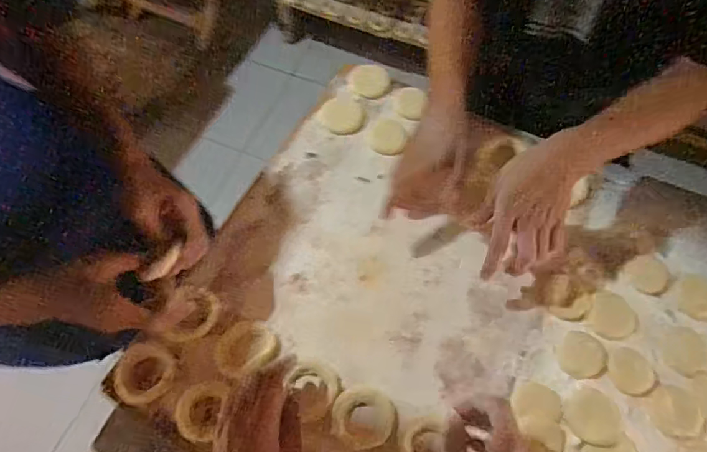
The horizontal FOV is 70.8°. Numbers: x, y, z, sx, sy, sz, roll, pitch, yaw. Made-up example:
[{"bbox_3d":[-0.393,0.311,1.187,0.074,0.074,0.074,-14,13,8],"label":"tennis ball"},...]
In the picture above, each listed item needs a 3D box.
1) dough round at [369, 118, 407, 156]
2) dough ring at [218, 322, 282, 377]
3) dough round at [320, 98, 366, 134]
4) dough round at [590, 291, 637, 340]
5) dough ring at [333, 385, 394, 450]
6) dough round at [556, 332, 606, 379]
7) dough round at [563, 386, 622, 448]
[{"bbox_3d":[0.050,-0.128,0.719,0.051,0.009,0.052,0,64,0],"label":"dough round"},{"bbox_3d":[-0.129,0.145,0.602,0.074,0.015,0.062,-20,66,-9],"label":"dough ring"},{"bbox_3d":[-0.015,-0.162,0.736,0.061,0.006,0.055,6,64,3],"label":"dough round"},{"bbox_3d":[0.316,0.109,0.605,0.051,0.008,0.061,16,65,8],"label":"dough round"},{"bbox_3d":[0.011,0.216,0.562,0.068,0.015,0.064,0,64,0],"label":"dough ring"},{"bbox_3d":[0.267,0.151,0.581,0.050,0.011,0.056,42,71,18],"label":"dough round"},{"bbox_3d":[0.265,0.211,0.550,0.056,0.013,0.057,0,64,0],"label":"dough round"}]

